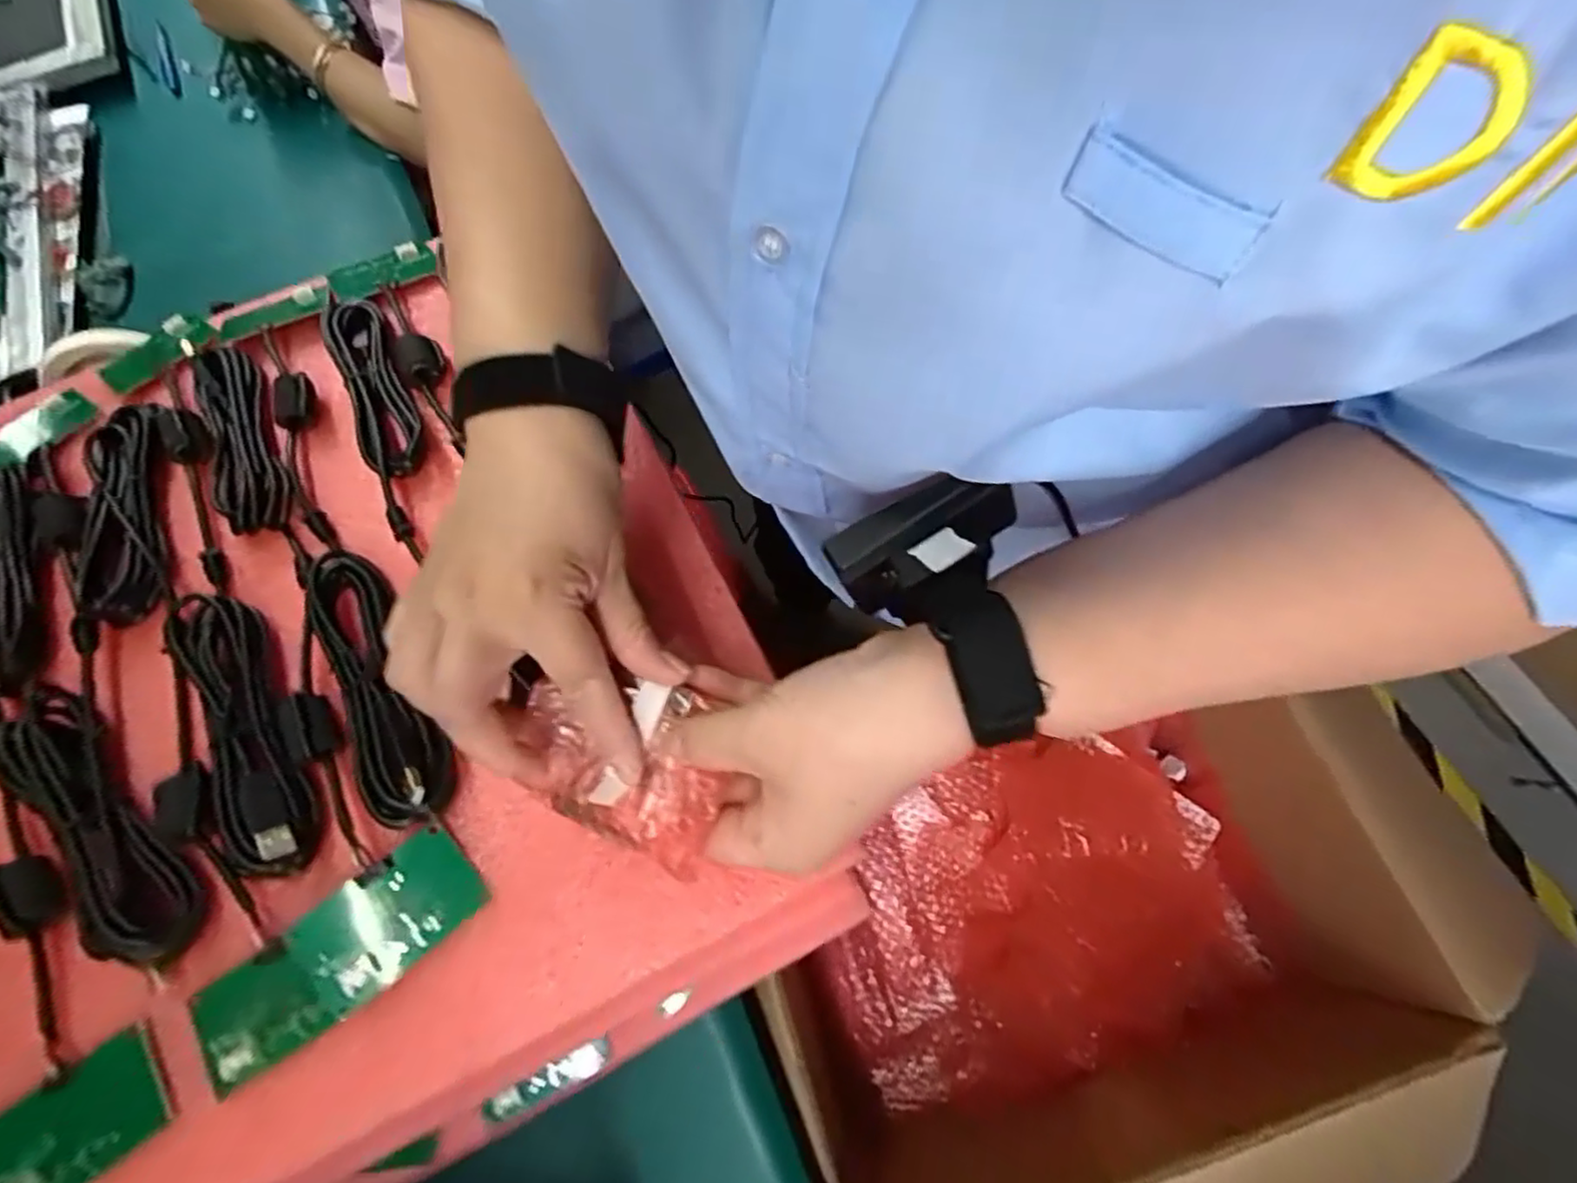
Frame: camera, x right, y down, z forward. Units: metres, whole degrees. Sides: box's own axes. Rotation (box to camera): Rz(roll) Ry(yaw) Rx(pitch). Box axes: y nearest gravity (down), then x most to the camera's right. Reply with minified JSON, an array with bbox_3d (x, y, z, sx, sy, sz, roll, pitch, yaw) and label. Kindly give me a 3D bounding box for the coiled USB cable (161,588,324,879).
[{"bbox_3d":[-0.262,0.062,0.330,0.038,0.024,0.150,-28,69,-9],"label":"coiled USB cable"}]

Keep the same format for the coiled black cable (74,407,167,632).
[{"bbox_3d":[-0.371,-0.047,0.387,0.038,0.019,0.142,-19,68,-5],"label":"coiled black cable"}]

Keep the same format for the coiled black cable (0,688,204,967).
[{"bbox_3d":[-0.319,0.103,0.313,0.043,0.022,0.155,-42,72,-14],"label":"coiled black cable"}]

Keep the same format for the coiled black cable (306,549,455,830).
[{"bbox_3d":[-0.199,0.041,0.336,0.040,0.016,0.147,-27,69,-9],"label":"coiled black cable"}]

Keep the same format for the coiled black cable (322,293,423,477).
[{"bbox_3d":[-0.251,-0.127,0.418,0.036,0.011,0.149,-26,68,-8],"label":"coiled black cable"}]

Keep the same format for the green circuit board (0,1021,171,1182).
[{"bbox_3d":[-0.287,0.215,0.279,0.071,0.006,0.040,-35,70,-12],"label":"green circuit board"}]

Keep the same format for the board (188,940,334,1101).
[{"bbox_3d":[-0.223,0.177,0.293,0.048,0.006,0.043,-35,70,-12],"label":"board"}]

